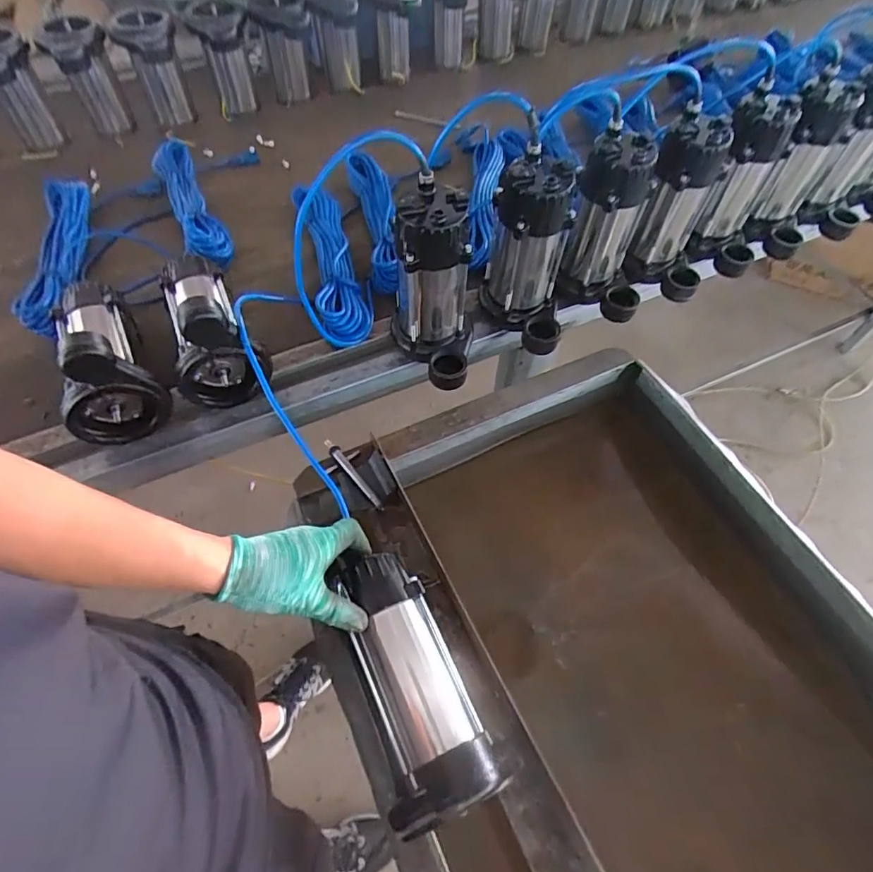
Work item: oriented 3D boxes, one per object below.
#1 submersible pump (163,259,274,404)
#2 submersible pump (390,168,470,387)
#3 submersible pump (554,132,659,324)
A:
[{"bbox_3d":[-0.337,-0.175,0.725,0.115,0.160,0.260,-25,61,-17],"label":"submersible pump"},{"bbox_3d":[-0.004,-0.206,0.705,0.113,0.236,0.182,1,58,-1],"label":"submersible pump"},{"bbox_3d":[0.274,-0.308,0.774,0.140,0.229,0.144,27,61,15],"label":"submersible pump"}]

